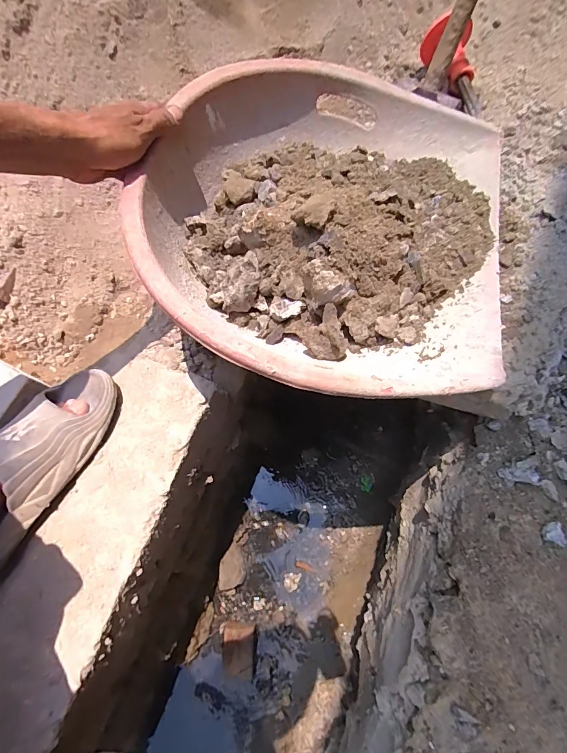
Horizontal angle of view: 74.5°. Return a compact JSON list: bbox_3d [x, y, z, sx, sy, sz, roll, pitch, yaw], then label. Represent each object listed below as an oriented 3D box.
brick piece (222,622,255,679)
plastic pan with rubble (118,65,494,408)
[{"bbox_3d":[-0.090,0.546,0.739,0.061,0.029,0.092,1,70,2],"label":"brick piece"},{"bbox_3d":[0.052,-0.183,0.431,0.388,0.114,0.422,-1,70,2],"label":"plastic pan with rubble"}]

